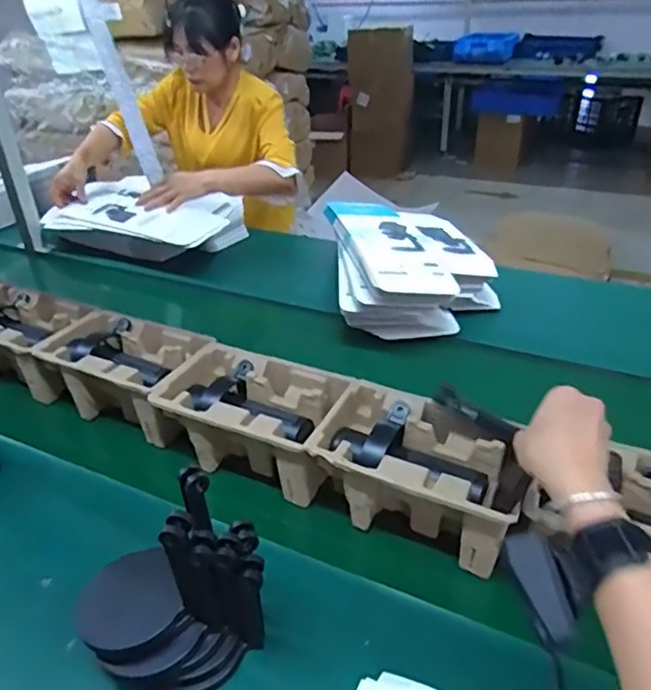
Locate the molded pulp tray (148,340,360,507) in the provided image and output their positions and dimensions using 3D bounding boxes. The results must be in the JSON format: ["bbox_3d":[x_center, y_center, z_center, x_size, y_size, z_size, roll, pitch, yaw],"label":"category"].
[{"bbox_3d":[-0.085,0.095,0.734,0.232,0.096,0.144,15,35,24],"label":"molded pulp tray"}]

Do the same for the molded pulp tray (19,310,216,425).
[{"bbox_3d":[-0.293,0.038,0.833,0.254,0.100,0.145,16,35,25],"label":"molded pulp tray"}]

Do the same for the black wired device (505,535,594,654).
[{"bbox_3d":[0.145,0.160,0.373,0.033,0.027,0.069,-22,47,10],"label":"black wired device"}]

